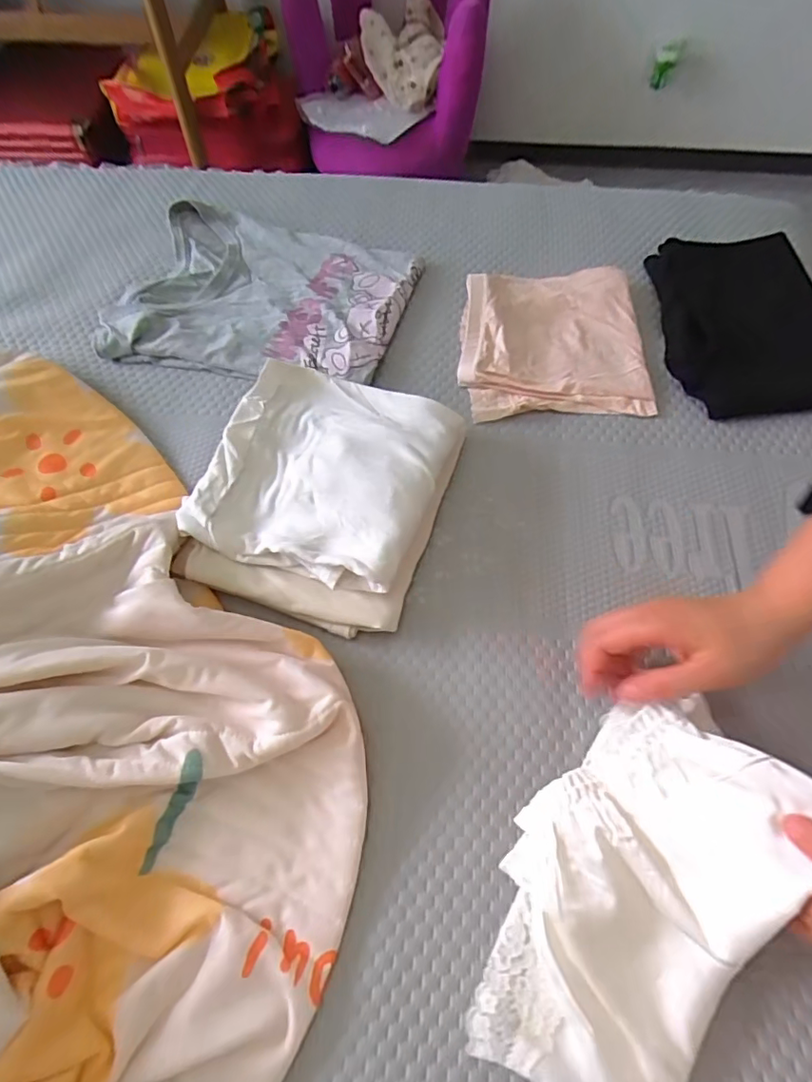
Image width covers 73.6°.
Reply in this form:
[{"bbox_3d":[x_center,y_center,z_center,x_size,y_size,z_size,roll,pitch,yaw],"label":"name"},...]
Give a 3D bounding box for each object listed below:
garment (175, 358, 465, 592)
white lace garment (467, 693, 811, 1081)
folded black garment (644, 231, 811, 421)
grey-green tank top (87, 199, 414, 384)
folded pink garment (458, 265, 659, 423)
[{"bbox_3d":[-0.065,-0.067,0.480,0.200,0.024,0.200,18,66,10],"label":"garment"},{"bbox_3d":[0.144,0.220,0.333,0.141,0.093,0.236,32,69,15],"label":"white lace garment"},{"bbox_3d":[0.402,-0.259,0.630,0.219,0.024,0.264,-5,64,-2],"label":"folded black garment"},{"bbox_3d":[-0.163,-0.290,0.639,0.313,0.032,0.261,16,65,8],"label":"grey-green tank top"},{"bbox_3d":[0.162,-0.230,0.614,0.203,0.030,0.203,-4,64,-1],"label":"folded pink garment"}]

